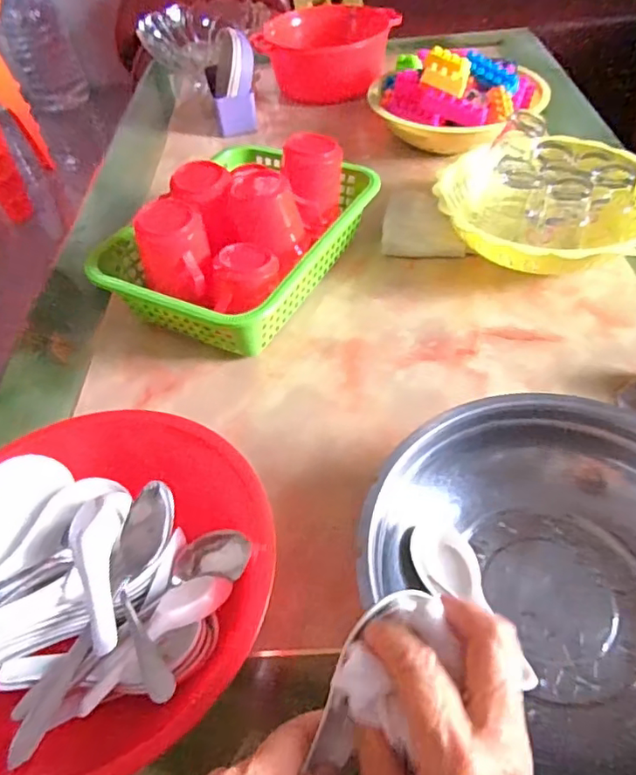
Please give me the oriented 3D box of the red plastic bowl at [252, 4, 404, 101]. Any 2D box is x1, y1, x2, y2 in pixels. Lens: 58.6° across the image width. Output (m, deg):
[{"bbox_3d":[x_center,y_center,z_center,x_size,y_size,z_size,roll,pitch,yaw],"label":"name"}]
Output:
[{"bbox_3d":[0.018,-0.579,0.983,0.244,0.099,0.145,-3,49,3],"label":"red plastic bowl"}]

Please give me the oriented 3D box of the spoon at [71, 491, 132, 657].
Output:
[{"bbox_3d":[-0.148,0.118,0.379,0.038,0.025,0.113,-7,49,-1],"label":"spoon"}]

